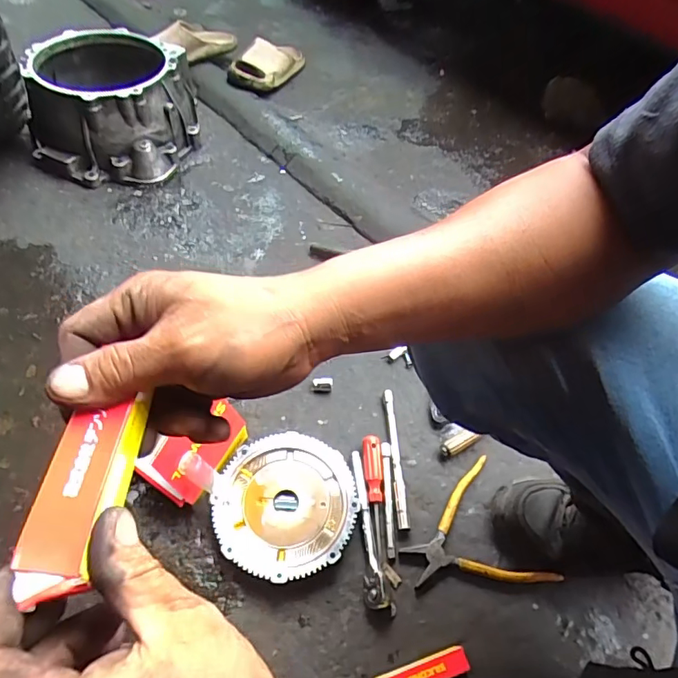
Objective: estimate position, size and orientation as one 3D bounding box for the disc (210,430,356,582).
[{"bbox_3d":[-0.068,0.215,0.649,0.176,0.042,0.186,3,54,-4],"label":"disc"}]

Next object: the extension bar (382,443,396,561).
[{"bbox_3d":[0.069,0.216,0.672,0.014,0.015,0.152,2,54,-4],"label":"extension bar"}]

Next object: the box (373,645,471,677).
[{"bbox_3d":[0.092,0.377,0.553,0.106,0.026,0.028,-12,56,-13],"label":"box"}]

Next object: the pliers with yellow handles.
[{"bbox_3d":[0.169,0.269,0.645,0.167,0.022,0.169,-21,59,-19],"label":"pliers with yellow handles"}]

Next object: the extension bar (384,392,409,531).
[{"bbox_3d":[0.081,0.167,0.708,0.015,0.019,0.200,0,54,-6],"label":"extension bar"}]

